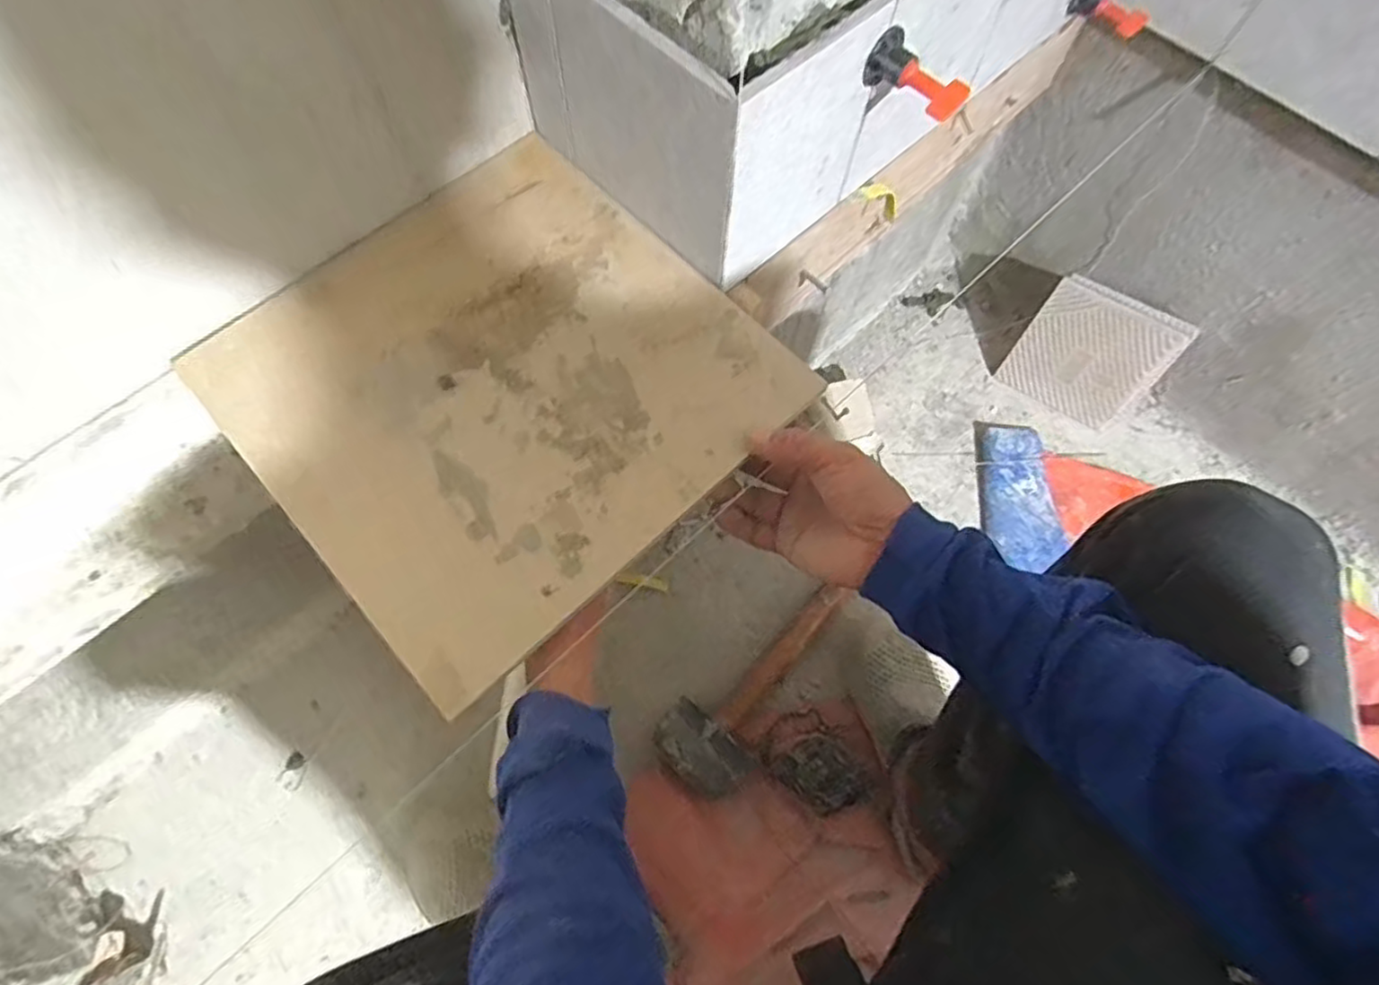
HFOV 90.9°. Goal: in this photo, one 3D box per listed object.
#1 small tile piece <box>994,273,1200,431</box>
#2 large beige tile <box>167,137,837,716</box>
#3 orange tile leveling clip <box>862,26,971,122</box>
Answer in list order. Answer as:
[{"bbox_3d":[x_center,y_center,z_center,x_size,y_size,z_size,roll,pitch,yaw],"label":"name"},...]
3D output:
[{"bbox_3d":[0.471,-0.163,0.803,0.148,0.149,0.012,32,49,12],"label":"small tile piece"},{"bbox_3d":[-0.121,-0.076,0.432,0.291,0.010,0.296,-41,75,-16],"label":"large beige tile"},{"bbox_3d":[0.131,-0.238,0.389,0.057,0.026,0.024,40,73,13],"label":"orange tile leveling clip"}]

